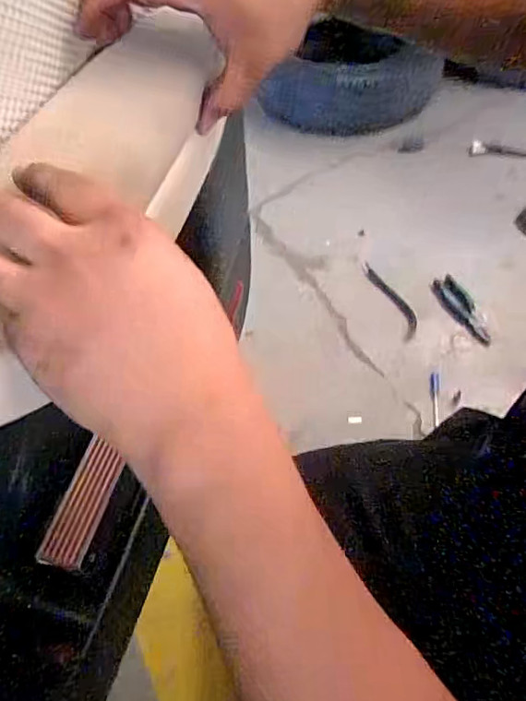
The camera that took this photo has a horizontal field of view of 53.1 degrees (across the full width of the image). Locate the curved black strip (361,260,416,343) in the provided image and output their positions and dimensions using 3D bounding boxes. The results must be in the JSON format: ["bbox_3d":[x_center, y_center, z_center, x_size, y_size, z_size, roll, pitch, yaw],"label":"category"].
[{"bbox_3d":[0.318,-0.130,1.301,0.051,0.014,0.254,-17,53,-9],"label":"curved black strip"}]

